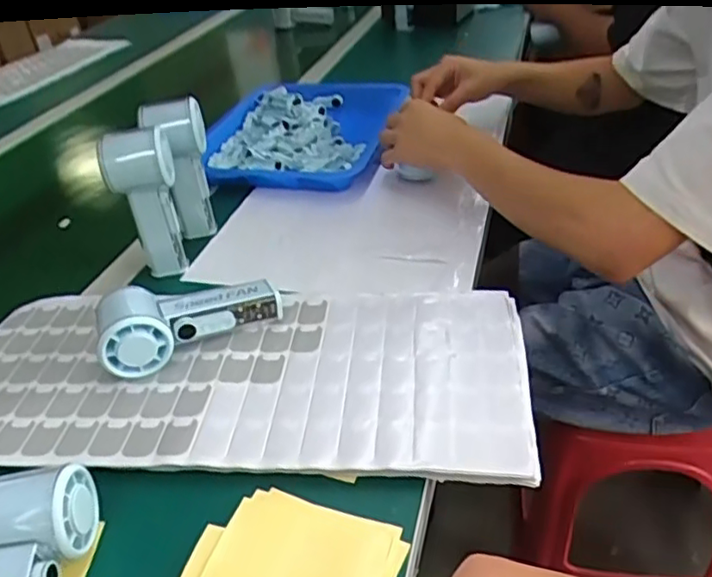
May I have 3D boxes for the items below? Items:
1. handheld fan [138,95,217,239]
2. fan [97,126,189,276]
[{"bbox_3d":[-0.185,-0.124,0.687,0.061,0.156,0.058,-13,37,-9],"label":"handheld fan"},{"bbox_3d":[-0.205,-0.084,0.628,0.066,0.153,0.051,-18,38,-15],"label":"fan"}]

